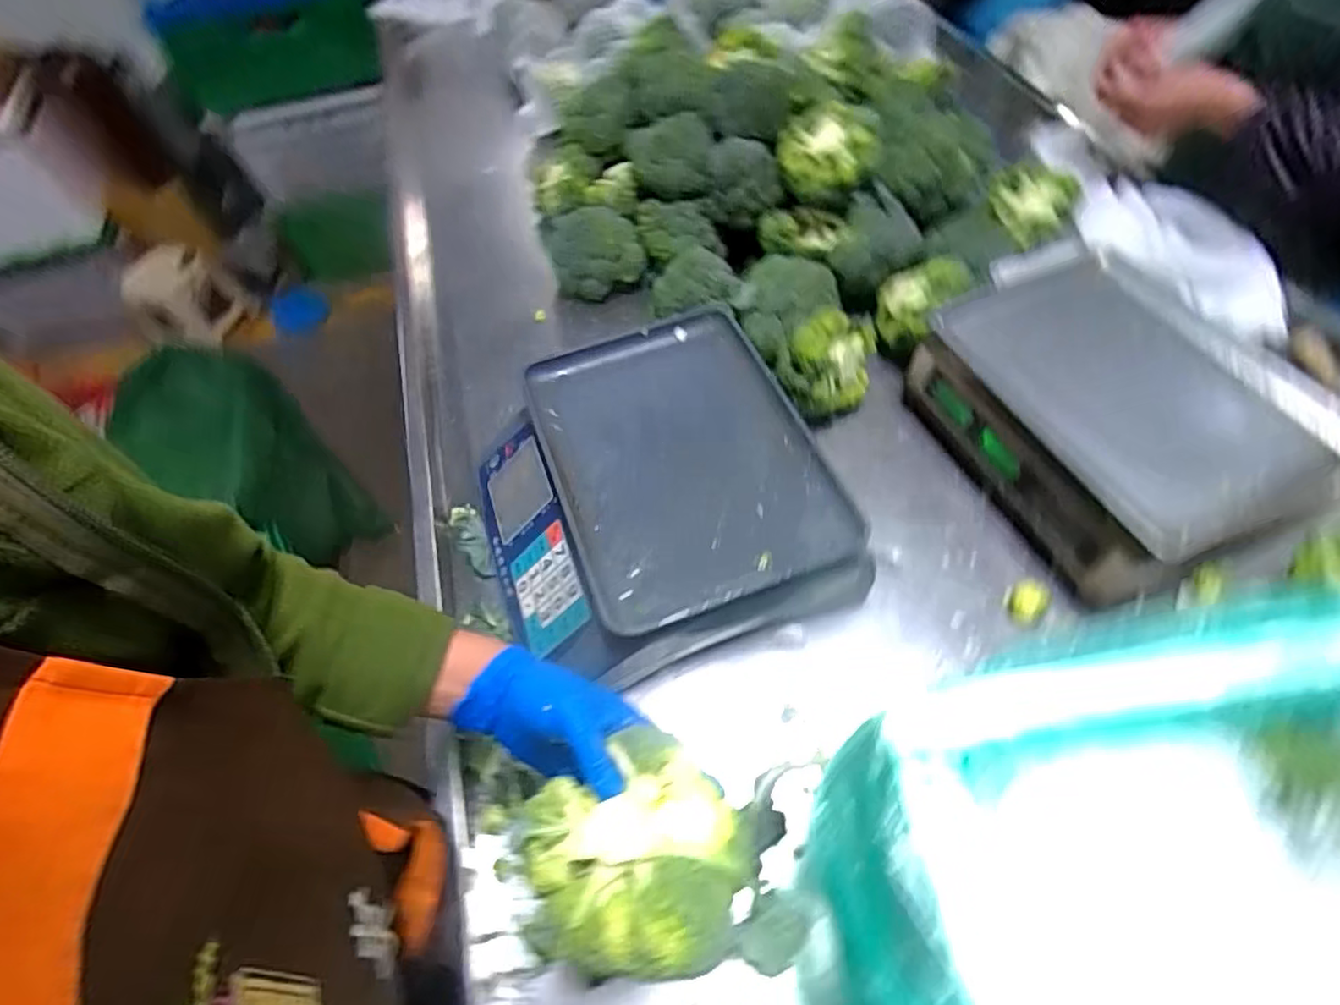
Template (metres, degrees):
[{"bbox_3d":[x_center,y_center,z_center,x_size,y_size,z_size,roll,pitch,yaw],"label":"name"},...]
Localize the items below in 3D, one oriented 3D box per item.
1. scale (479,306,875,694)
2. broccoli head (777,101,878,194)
[{"bbox_3d":[-0.027,-0.012,0.661,0.328,0.104,0.335,-18,56,-7],"label":"scale"},{"bbox_3d":[0.200,-0.461,0.843,0.102,0.069,0.094,-2,56,3],"label":"broccoli head"}]

